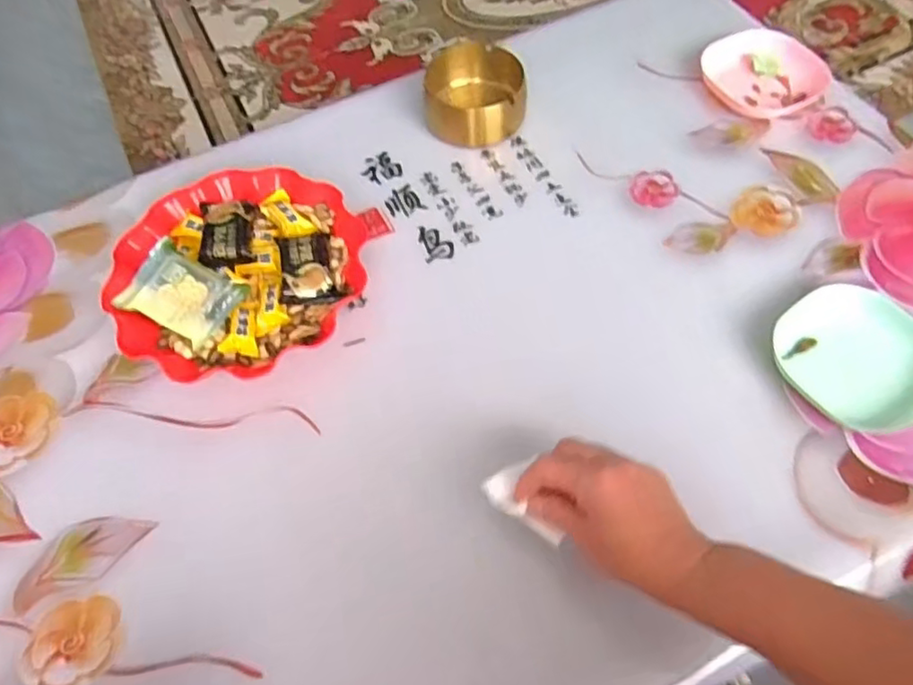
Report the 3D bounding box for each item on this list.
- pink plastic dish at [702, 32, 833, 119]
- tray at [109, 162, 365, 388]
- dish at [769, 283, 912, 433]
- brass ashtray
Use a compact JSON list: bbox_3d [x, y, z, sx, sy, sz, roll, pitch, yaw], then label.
[{"bbox_3d":[0.358,-0.313,0.723,0.130,0.023,0.121,-1,62,1],"label":"pink plastic dish"},{"bbox_3d":[-0.207,-0.071,0.592,0.227,0.048,0.213,-40,68,-18],"label":"tray"},{"bbox_3d":[0.346,0.012,0.534,0.118,0.026,0.130,-29,65,-13],"label":"dish"},{"bbox_3d":[0.022,-0.277,0.690,0.110,0.057,0.095,7,62,5],"label":"brass ashtray"}]

